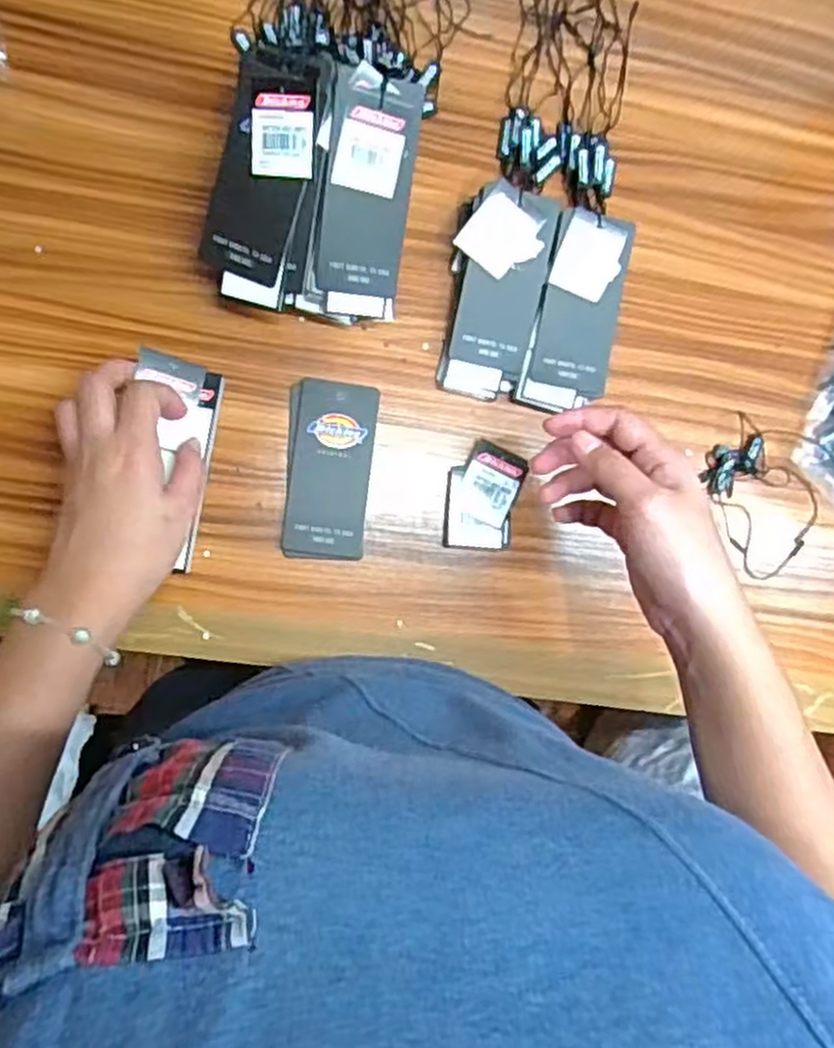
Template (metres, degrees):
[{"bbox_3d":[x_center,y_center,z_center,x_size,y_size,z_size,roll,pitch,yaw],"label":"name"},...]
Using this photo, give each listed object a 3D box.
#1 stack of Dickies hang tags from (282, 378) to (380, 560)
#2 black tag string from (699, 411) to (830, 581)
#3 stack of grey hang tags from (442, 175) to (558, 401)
[{"bbox_3d":[-0.054,-0.034,0.485,0.054,0.006,0.110,4,88,-9],"label":"stack of Dickies hang tags"},{"bbox_3d":[0.237,-0.018,0.528,0.087,0.014,0.102,18,86,-8],"label":"black tag string"},{"bbox_3d":[0.049,-0.147,0.494,0.058,0.024,0.129,9,100,-9],"label":"stack of grey hang tags"}]

